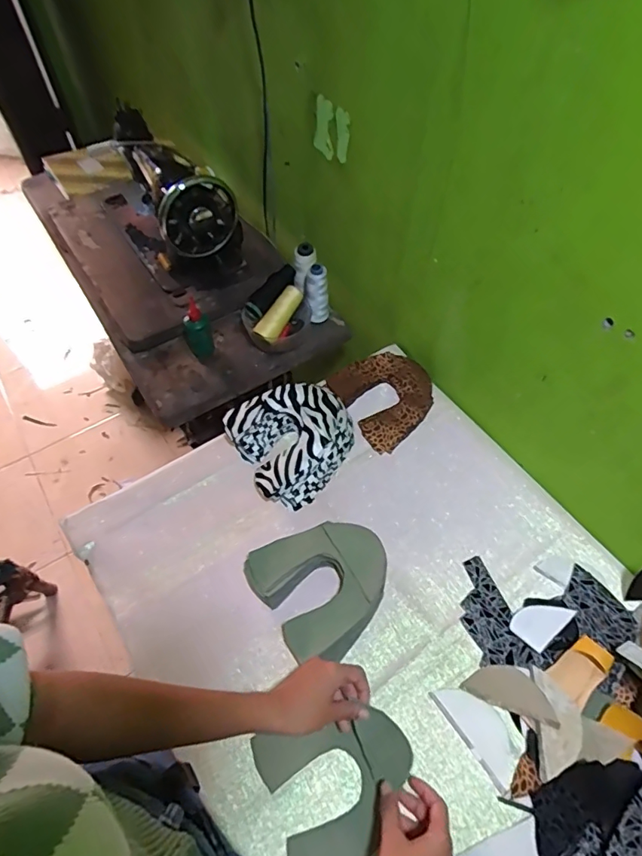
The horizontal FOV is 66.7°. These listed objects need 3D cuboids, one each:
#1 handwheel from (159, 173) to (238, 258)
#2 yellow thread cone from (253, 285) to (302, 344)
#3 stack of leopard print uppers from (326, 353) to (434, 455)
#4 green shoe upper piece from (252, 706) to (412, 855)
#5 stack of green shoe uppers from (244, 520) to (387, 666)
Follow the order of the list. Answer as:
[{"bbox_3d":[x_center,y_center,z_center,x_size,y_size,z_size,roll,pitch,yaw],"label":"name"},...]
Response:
[{"bbox_3d":[-0.210,-0.361,0.838,0.129,0.140,0.029,-19,58,-12],"label":"handwheel"},{"bbox_3d":[-0.073,-0.205,0.877,0.034,0.034,0.114,30,78,20],"label":"yellow thread cone"},{"bbox_3d":[0.112,-0.058,0.814,0.148,0.031,0.157,-27,60,-17],"label":"stack of leopard print uppers"},{"bbox_3d":[0.023,0.381,0.523,0.154,0.027,0.142,-22,58,-12],"label":"green shoe upper piece"},{"bbox_3d":[0.005,0.201,0.640,0.161,0.050,0.157,-31,61,-19],"label":"stack of green shoe uppers"}]

